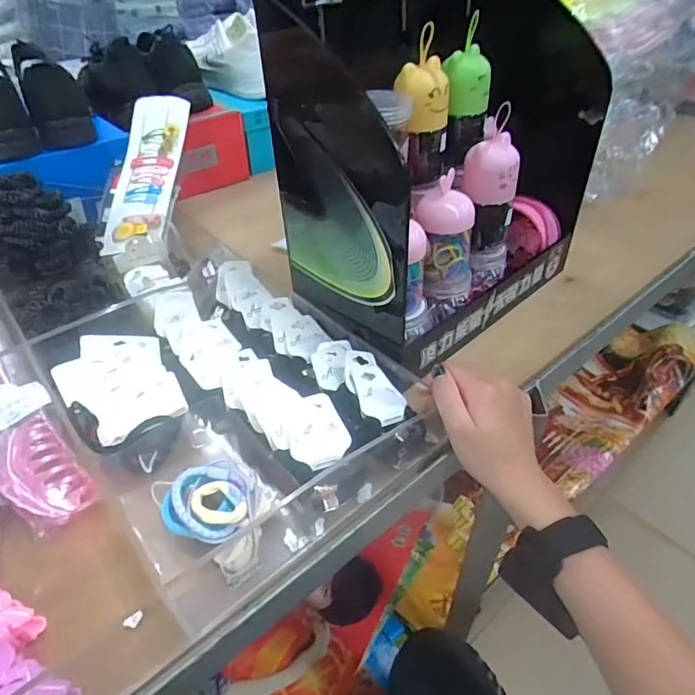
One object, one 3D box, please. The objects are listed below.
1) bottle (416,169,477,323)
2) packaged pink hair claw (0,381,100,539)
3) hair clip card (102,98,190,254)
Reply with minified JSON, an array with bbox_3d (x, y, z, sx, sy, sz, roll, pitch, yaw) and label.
[{"bbox_3d":[0.093,-0.095,0.475,0.039,0.132,0.049,-33,50,-30],"label":"bottle"},{"bbox_3d":[-0.253,0.084,0.388,0.065,0.035,0.140,-23,53,-33],"label":"packaged pink hair claw"},{"bbox_3d":[-0.279,-0.246,0.680,0.092,0.017,0.289,-2,63,5],"label":"hair clip card"}]

